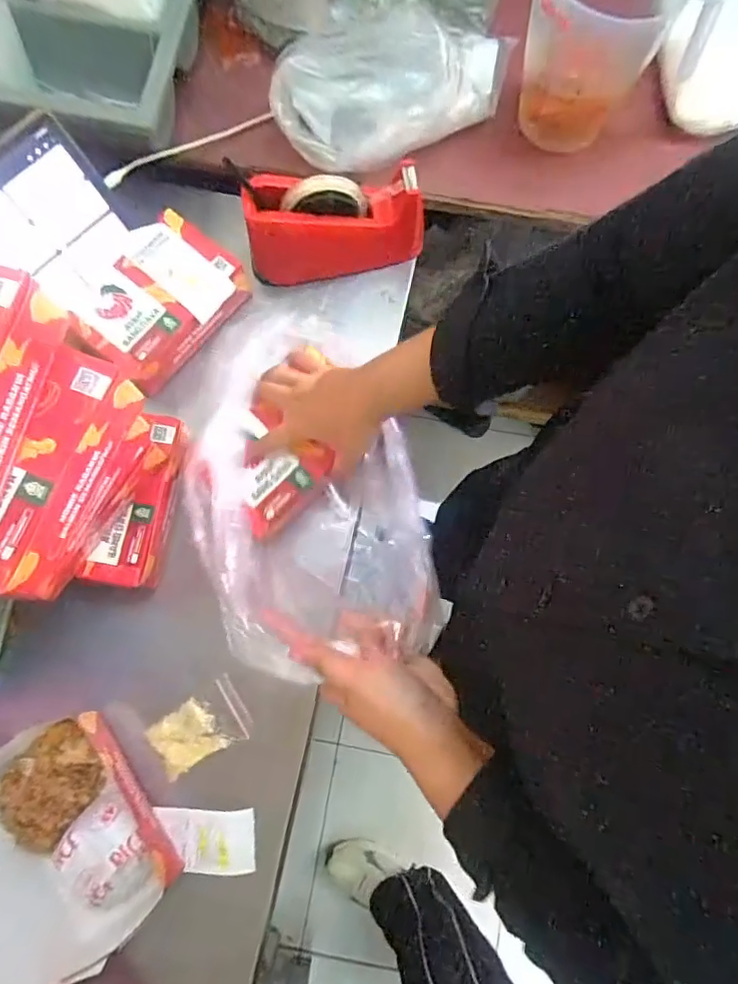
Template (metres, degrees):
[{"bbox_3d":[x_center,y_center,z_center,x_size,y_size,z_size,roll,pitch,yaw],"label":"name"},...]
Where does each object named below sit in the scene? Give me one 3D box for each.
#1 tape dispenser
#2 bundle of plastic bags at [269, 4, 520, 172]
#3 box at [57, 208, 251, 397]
[{"bbox_3d":[-0.036,-0.299,0.638,0.195,0.102,0.070,-2,76,-1],"label":"tape dispenser"},{"bbox_3d":[0.038,-0.463,0.658,0.295,0.110,0.125,-13,76,-4],"label":"bundle of plastic bags"},{"bbox_3d":[-0.235,-0.213,0.634,0.130,0.057,0.173,40,79,9],"label":"box"}]

